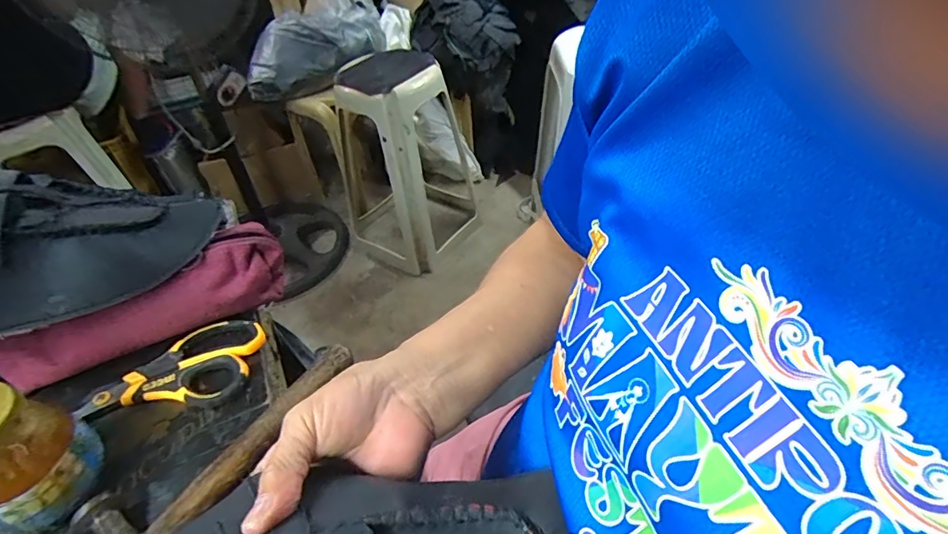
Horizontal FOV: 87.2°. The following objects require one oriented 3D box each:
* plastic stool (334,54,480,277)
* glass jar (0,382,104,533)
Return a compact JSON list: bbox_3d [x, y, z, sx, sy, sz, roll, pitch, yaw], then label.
[{"bbox_3d":[-0.209,-0.320,1.492,0.353,0.564,0.355,29,55,31],"label":"plastic stool"},{"bbox_3d":[-0.291,0.121,0.314,0.069,0.084,0.069,-4,45,4],"label":"glass jar"}]

